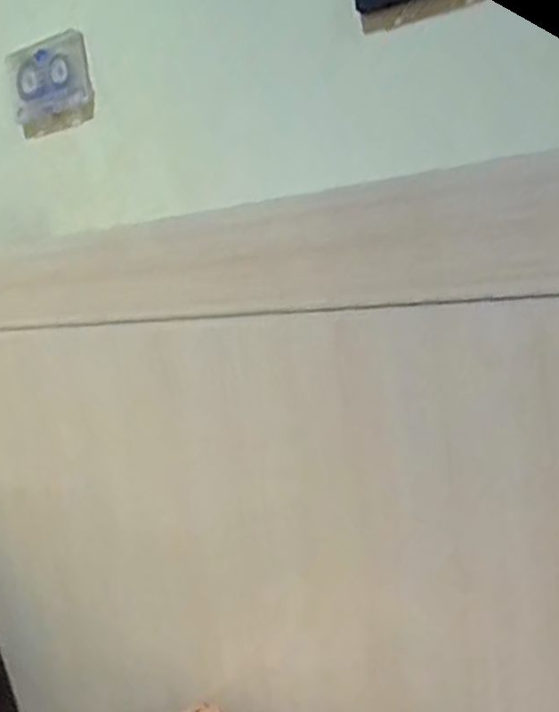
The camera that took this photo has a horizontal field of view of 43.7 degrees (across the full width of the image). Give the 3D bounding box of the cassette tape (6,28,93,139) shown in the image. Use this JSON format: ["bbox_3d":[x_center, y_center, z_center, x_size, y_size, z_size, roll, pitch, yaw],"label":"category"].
[{"bbox_3d":[-0.217,-0.253,0.656,0.107,0.076,0.010,-1,20,34],"label":"cassette tape"}]

